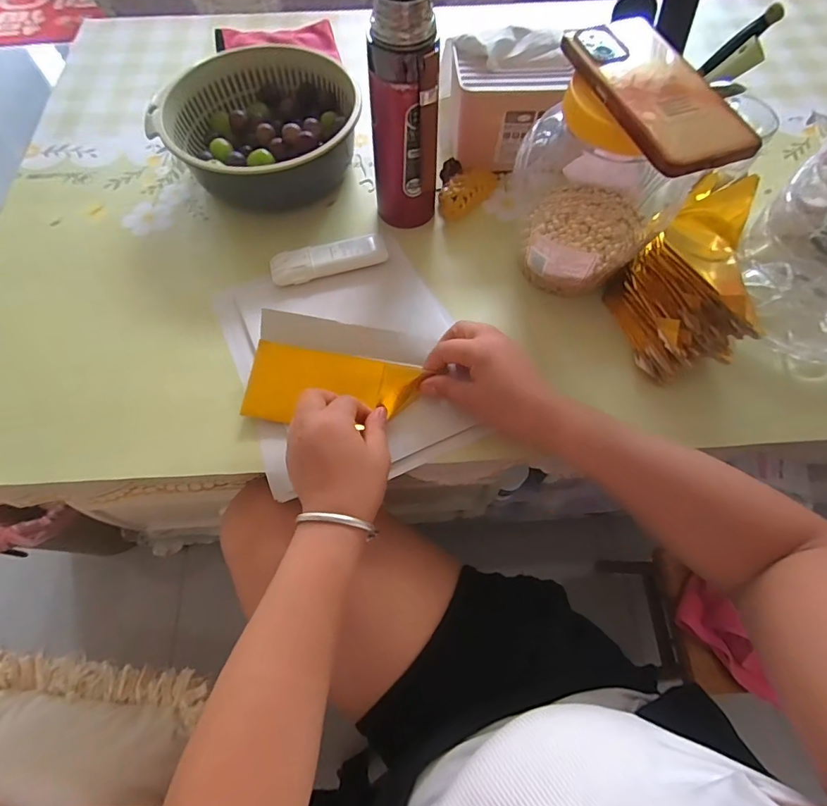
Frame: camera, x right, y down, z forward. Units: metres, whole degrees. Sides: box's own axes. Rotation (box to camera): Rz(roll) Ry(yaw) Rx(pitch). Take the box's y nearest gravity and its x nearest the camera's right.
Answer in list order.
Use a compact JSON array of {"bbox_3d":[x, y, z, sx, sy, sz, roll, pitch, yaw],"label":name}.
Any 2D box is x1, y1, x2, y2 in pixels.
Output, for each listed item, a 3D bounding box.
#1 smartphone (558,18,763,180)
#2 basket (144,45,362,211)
[{"bbox_3d":[0.177,-0.230,0.340,0.073,0.014,0.159,-17,66,-8],"label":"smartphone"},{"bbox_3d":[-0.183,-0.337,0.566,0.231,0.077,0.189,-13,65,-6],"label":"basket"}]

